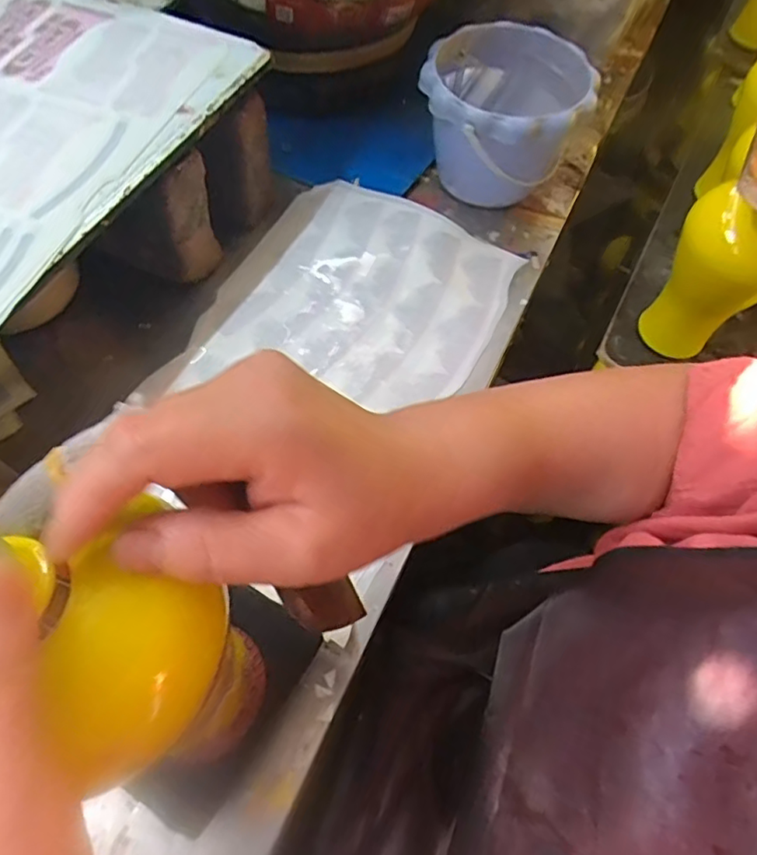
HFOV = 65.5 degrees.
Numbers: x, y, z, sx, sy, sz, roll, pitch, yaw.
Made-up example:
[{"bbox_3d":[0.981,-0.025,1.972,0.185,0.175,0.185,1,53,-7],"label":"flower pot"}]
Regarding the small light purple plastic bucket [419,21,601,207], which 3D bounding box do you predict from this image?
[{"bbox_3d":[0.123,-0.308,0.594,0.153,0.114,0.183,26,64,10],"label":"small light purple plastic bucket"}]

